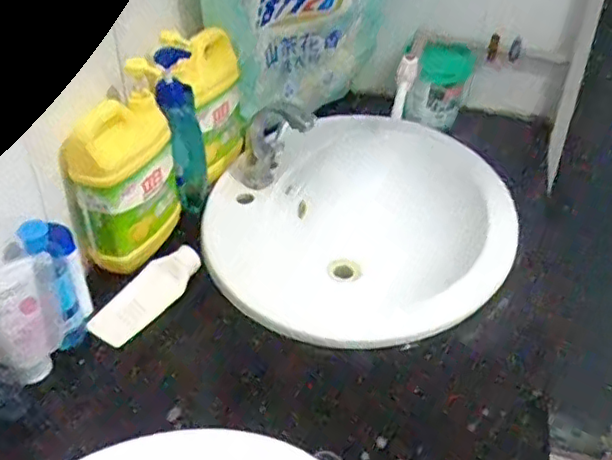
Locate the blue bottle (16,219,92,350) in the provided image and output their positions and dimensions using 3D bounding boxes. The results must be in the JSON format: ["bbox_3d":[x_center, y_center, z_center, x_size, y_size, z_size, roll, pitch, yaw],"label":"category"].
[{"bbox_3d":[-0.274,0.059,0.690,0.050,0.163,0.065,23,43,25],"label":"blue bottle"}]

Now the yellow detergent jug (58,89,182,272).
[{"bbox_3d":[-0.223,-0.066,0.778,0.074,0.191,0.144,15,40,16],"label":"yellow detergent jug"}]

